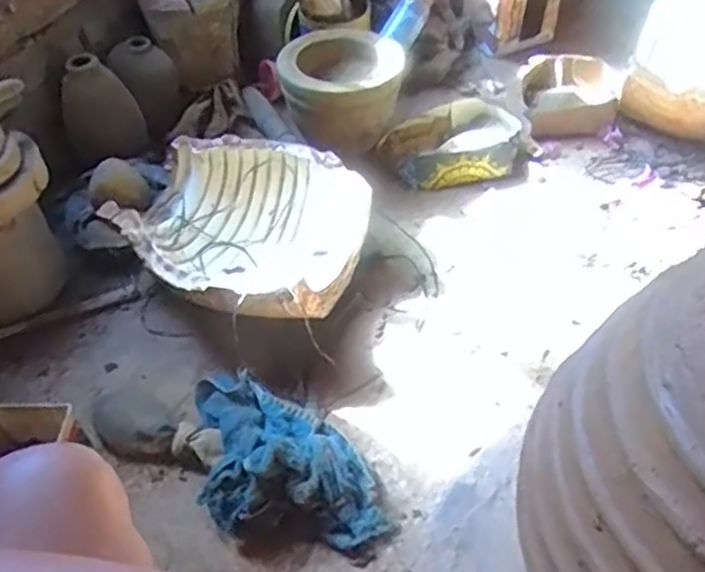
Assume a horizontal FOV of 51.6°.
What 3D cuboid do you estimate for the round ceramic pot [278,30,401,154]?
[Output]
[{"bbox_3d":[-0.015,-0.354,1.293,0.193,0.149,0.185,-2,47,2],"label":"round ceramic pot"}]

